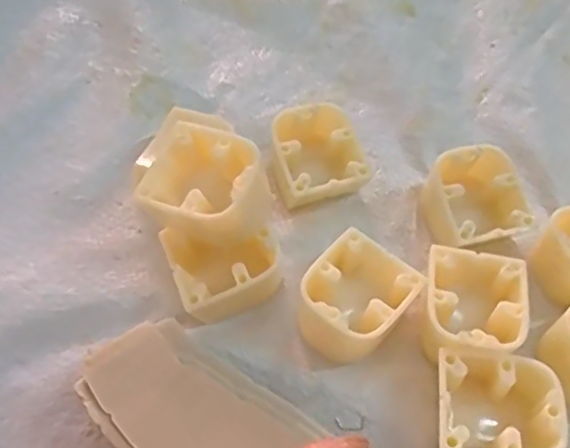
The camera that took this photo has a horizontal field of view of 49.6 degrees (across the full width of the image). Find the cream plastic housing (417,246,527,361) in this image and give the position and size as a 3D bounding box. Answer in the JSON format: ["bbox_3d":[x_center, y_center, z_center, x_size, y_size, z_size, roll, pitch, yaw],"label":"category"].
[{"bbox_3d":[0.096,0.045,0.323,0.051,0.033,0.058,14,59,5],"label":"cream plastic housing"}]

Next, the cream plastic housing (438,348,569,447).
[{"bbox_3d":[0.099,0.091,0.294,0.055,0.033,0.051,8,58,1],"label":"cream plastic housing"}]

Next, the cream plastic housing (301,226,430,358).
[{"bbox_3d":[0.035,0.041,0.321,0.049,0.034,0.061,34,62,16],"label":"cream plastic housing"}]

